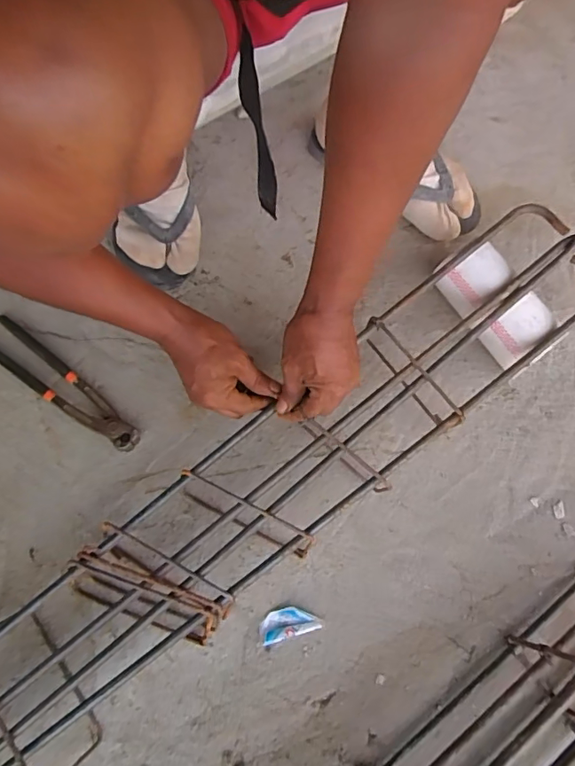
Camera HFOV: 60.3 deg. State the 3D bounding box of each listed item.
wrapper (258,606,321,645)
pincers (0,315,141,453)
[{"bbox_3d":[0.001,0.236,0.488,0.058,0.010,0.027,-13,72,-6],"label":"wrapper"},{"bbox_3d":[-0.252,0.001,0.552,0.222,0.023,0.045,34,73,10],"label":"pincers"}]

